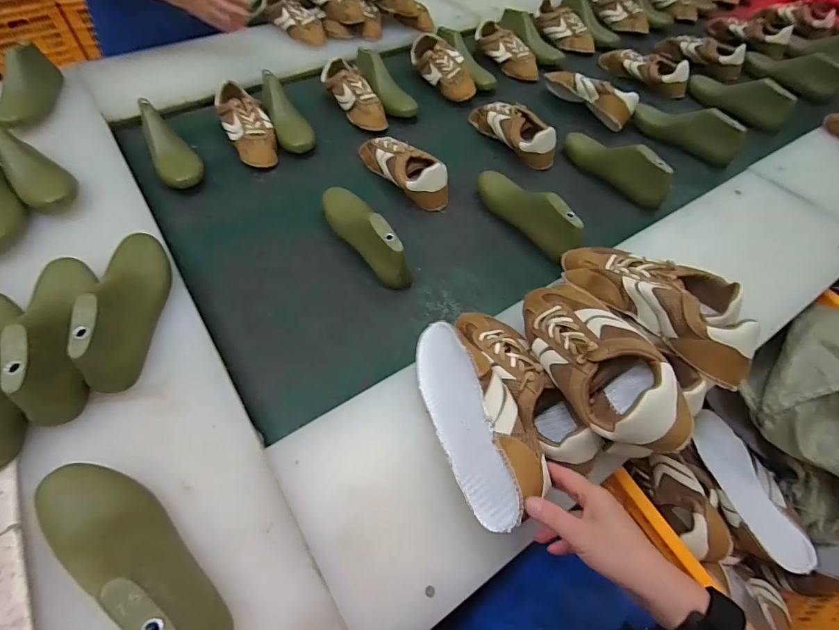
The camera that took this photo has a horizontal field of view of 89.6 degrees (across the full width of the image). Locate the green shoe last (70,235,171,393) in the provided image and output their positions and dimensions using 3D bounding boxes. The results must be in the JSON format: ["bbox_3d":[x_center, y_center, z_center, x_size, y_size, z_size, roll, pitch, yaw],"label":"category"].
[{"bbox_3d":[-0.380,-0.023,0.546,0.065,0.088,0.235,-8,54,-8],"label":"green shoe last"}]

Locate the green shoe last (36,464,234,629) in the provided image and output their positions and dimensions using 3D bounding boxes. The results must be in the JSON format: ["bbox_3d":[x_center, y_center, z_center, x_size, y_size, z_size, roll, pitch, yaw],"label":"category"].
[{"bbox_3d":[-0.263,0.210,0.381,0.240,0.088,0.074,26,57,17],"label":"green shoe last"}]

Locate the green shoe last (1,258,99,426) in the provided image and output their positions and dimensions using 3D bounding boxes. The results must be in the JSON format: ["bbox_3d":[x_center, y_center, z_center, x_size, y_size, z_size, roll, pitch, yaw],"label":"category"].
[{"bbox_3d":[-0.445,0.010,0.518,0.065,0.085,0.233,-21,57,-16],"label":"green shoe last"}]

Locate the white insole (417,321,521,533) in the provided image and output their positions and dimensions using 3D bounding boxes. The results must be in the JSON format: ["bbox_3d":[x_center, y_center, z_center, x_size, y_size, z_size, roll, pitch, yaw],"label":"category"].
[{"bbox_3d":[0.043,0.109,0.460,0.073,0.009,0.237,-39,48,24],"label":"white insole"}]

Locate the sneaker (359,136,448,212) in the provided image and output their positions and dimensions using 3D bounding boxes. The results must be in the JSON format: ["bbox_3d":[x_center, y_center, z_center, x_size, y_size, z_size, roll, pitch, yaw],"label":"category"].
[{"bbox_3d":[-0.039,-0.290,0.821,0.234,0.066,0.082,37,60,22],"label":"sneaker"}]

